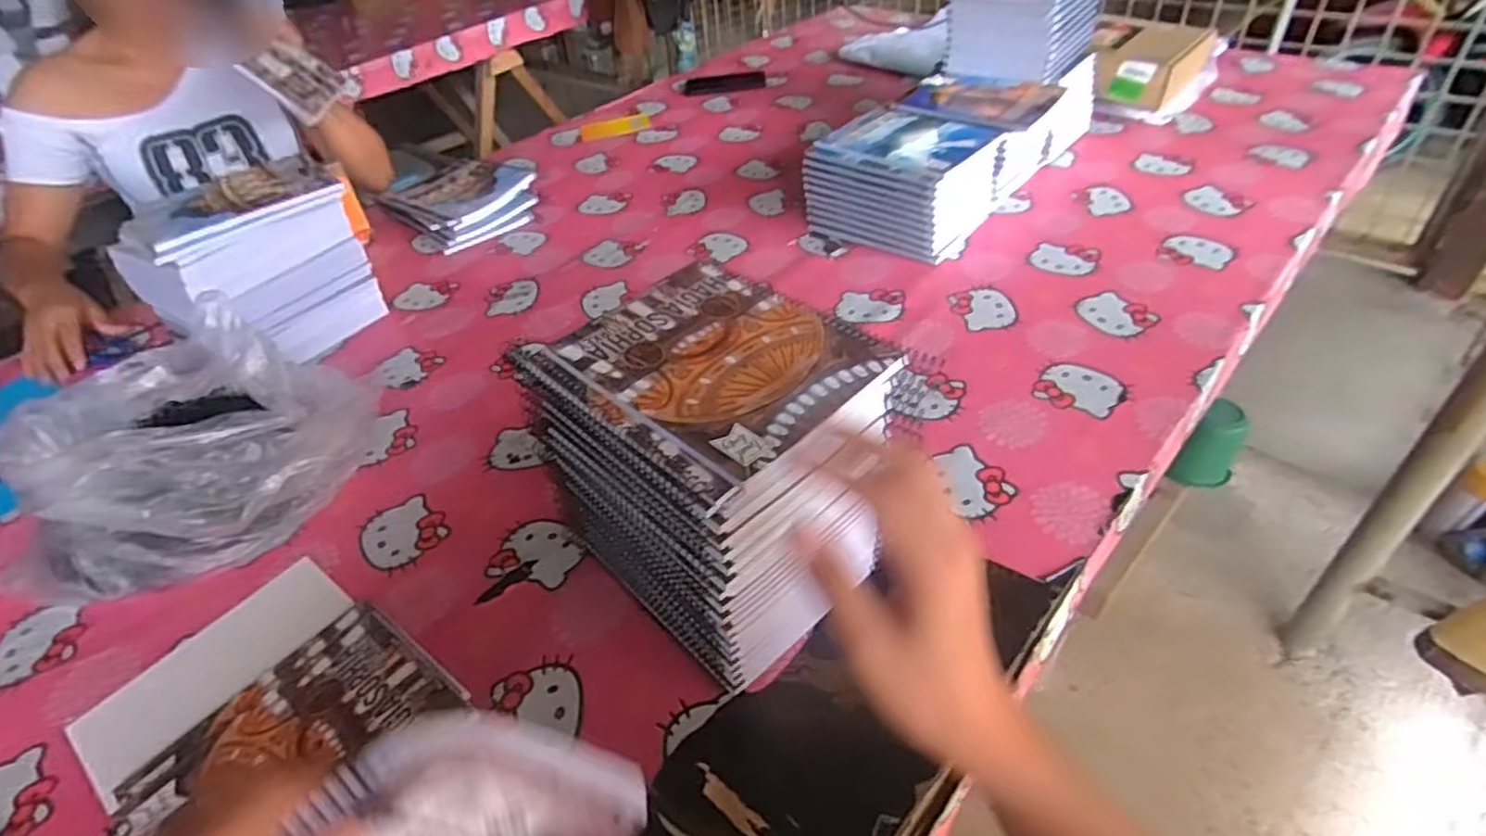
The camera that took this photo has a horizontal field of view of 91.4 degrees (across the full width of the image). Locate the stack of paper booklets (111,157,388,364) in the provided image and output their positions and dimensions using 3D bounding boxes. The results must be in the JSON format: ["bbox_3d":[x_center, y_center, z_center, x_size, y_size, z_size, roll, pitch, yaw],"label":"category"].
[{"bbox_3d":[-0.573,-0.168,0.869,0.152,0.185,0.207,28,52,33],"label":"stack of paper booklets"}]

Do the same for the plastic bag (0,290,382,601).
[{"bbox_3d":[-0.512,0.010,0.693,0.281,0.146,0.277,-12,42,-4],"label":"plastic bag"}]

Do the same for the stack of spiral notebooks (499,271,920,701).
[{"bbox_3d":[-0.018,0.041,0.538,0.164,0.214,0.195,-35,48,-28],"label":"stack of spiral notebooks"}]

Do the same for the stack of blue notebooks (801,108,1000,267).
[{"bbox_3d":[0.213,-0.316,0.965,0.199,0.120,0.182,28,53,33],"label":"stack of blue notebooks"}]

